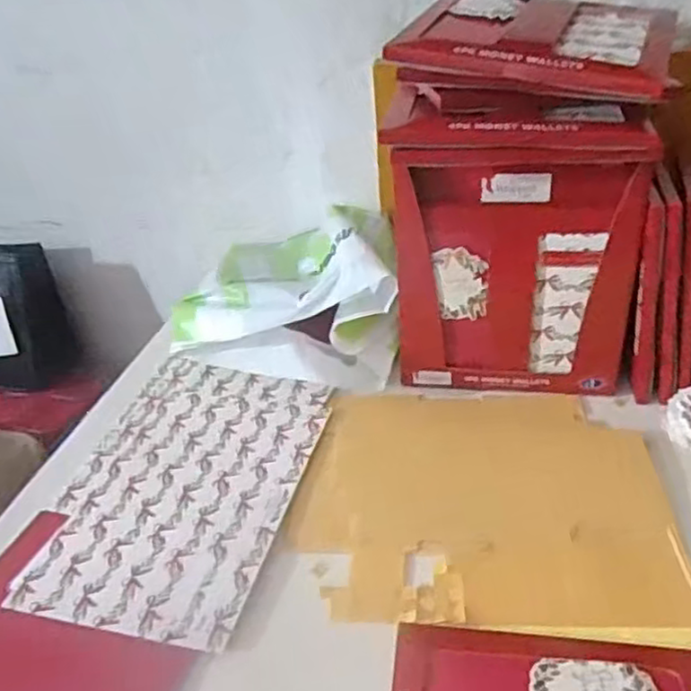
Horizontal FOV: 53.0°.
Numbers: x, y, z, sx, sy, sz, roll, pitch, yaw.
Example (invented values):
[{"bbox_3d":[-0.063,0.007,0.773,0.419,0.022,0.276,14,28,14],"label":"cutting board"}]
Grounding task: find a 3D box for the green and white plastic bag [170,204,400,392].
[{"bbox_3d":[-0.055,-0.065,0.765,0.224,0.114,0.265,0,31,8],"label":"green and white plastic bag"}]

